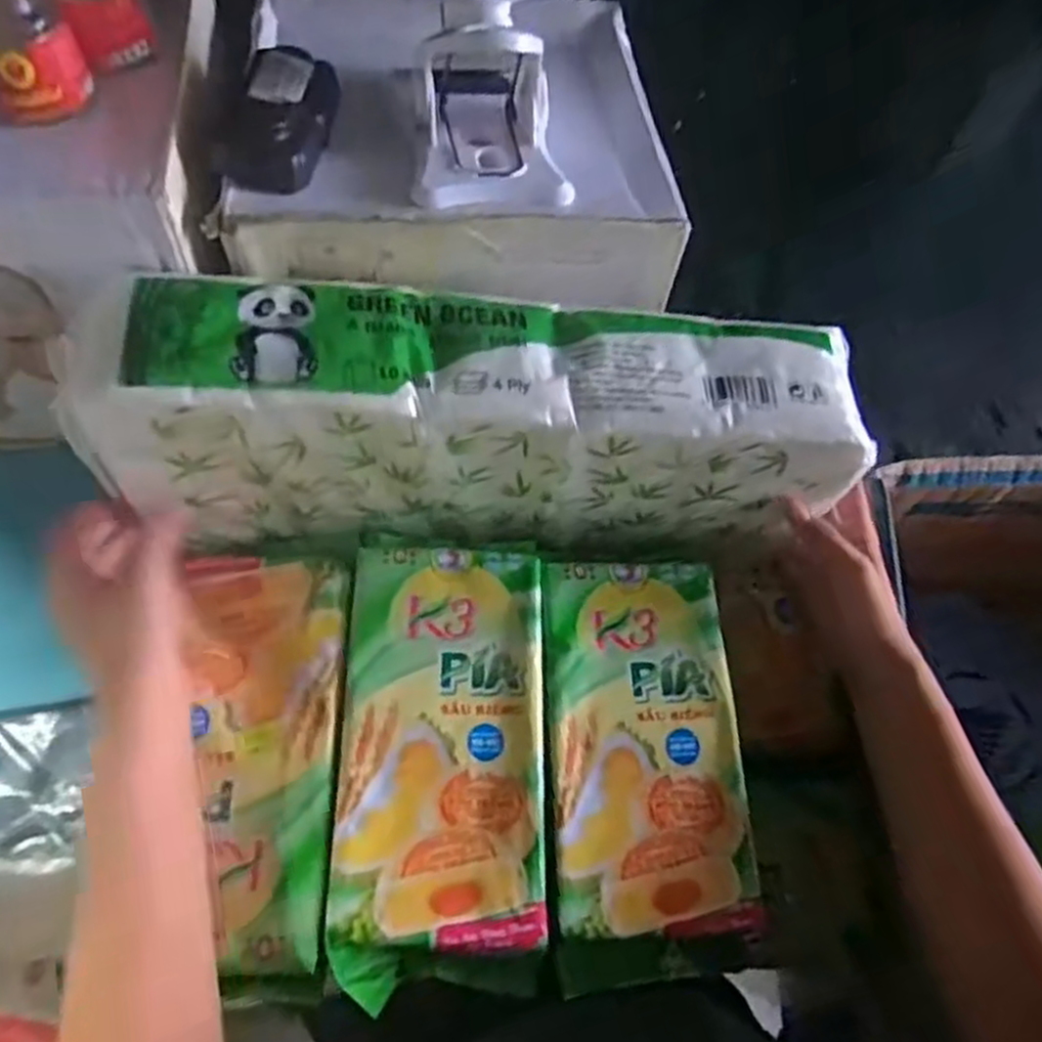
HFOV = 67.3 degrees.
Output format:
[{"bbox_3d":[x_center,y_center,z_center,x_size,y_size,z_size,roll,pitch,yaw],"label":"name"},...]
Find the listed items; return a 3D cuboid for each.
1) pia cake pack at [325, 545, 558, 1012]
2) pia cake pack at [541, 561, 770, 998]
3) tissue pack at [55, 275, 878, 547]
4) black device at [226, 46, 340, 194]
[{"bbox_3d":[-0.042,0.116,0.430,0.108,0.041,0.237,0,61,-4],"label":"pia cake pack"},{"bbox_3d":[0.070,0.136,0.450,0.108,0.050,0.221,-2,61,-5],"label":"pia cake pack"},{"bbox_3d":[-0.021,-0.049,0.456,0.402,0.152,0.083,1,61,-8],"label":"tissue pack"},{"bbox_3d":[-0.124,-0.218,0.417,0.044,0.031,0.107,3,61,-3],"label":"black device"}]

